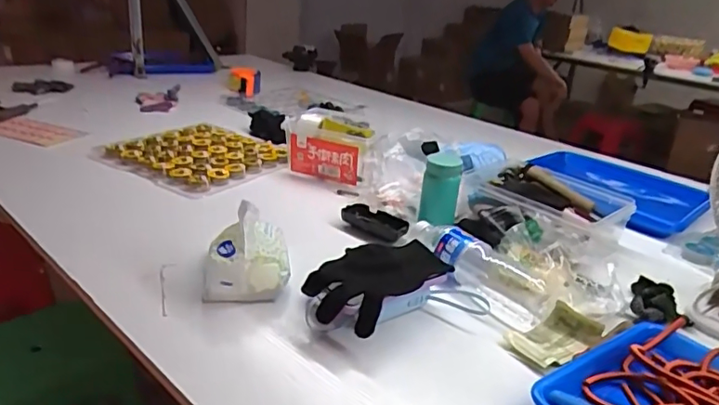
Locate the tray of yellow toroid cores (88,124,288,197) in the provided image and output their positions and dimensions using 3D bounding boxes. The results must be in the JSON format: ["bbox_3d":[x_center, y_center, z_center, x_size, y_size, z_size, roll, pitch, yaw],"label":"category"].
[{"bbox_3d":[-0.307,-0.097,1.081,0.268,0.035,0.294,18,27,26],"label":"tray of yellow toroid cores"}]

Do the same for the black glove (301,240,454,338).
[{"bbox_3d":[0.022,0.102,0.663,0.104,0.059,0.188,25,31,37],"label":"black glove"}]

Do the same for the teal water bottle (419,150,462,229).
[{"bbox_3d":[0.121,-0.015,0.822,0.055,0.112,0.051,9,25,9],"label":"teal water bottle"}]

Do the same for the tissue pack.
[{"bbox_3d":[-0.140,0.056,0.685,0.102,0.102,0.114,0,25,-11],"label":"tissue pack"}]

